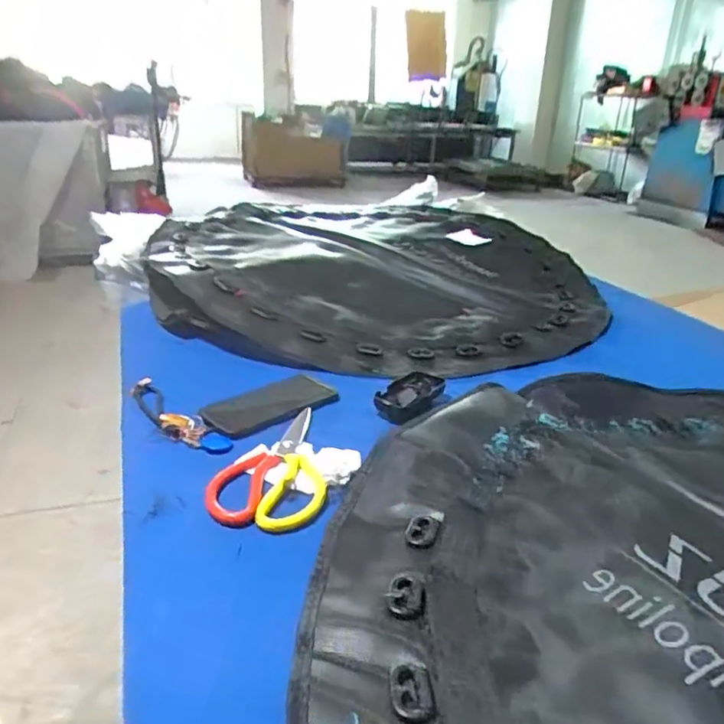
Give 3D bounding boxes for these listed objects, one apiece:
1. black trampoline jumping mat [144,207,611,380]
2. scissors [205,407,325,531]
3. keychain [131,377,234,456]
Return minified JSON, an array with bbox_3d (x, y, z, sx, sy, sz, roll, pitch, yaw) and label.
[{"bbox_3d":[0.041,-0.196,1.227,0.821,0.093,0.867,11,25,19],"label":"black trampoline jumping mat"},{"bbox_3d":[-0.087,0.103,0.622,0.105,0.011,0.197,4,24,3],"label":"scissors"},{"bbox_3d":[-0.223,0.062,0.705,0.048,0.011,0.204,-20,32,-40],"label":"keychain"}]

